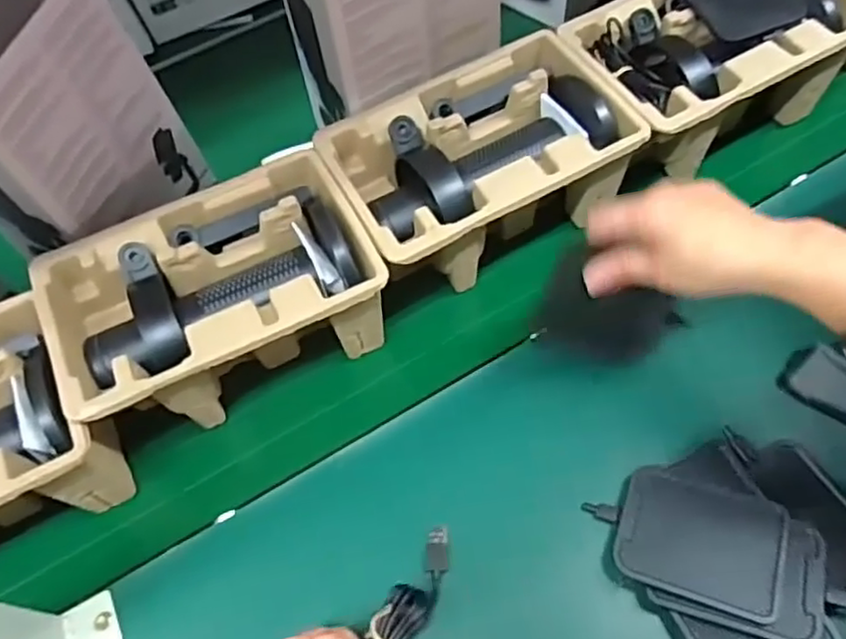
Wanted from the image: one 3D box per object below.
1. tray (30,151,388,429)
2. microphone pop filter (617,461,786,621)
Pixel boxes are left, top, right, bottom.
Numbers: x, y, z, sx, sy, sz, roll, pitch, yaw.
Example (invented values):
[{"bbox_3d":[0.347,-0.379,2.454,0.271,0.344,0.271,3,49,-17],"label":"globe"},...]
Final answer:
[{"bbox_3d":[-0.151,-0.020,0.509,0.230,0.093,0.149,-26,68,-11],"label":"tray"},{"bbox_3d":[0.180,0.141,0.434,0.098,0.004,0.079,15,55,19],"label":"microphone pop filter"}]

